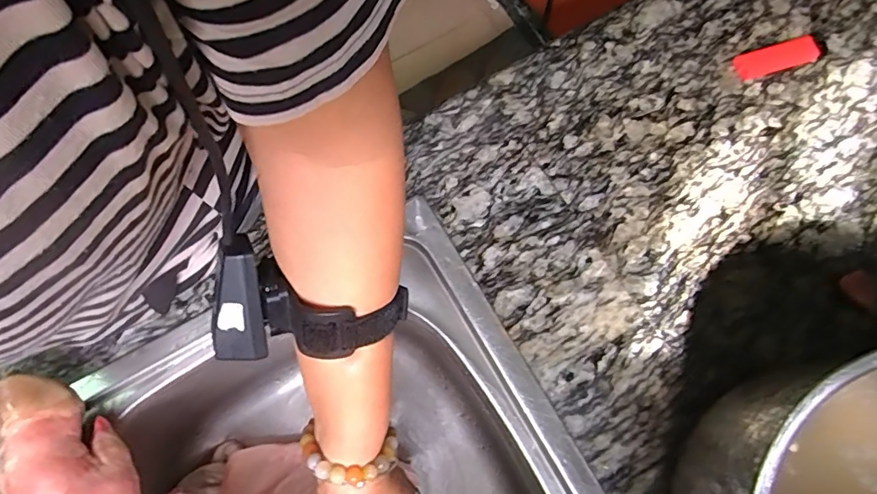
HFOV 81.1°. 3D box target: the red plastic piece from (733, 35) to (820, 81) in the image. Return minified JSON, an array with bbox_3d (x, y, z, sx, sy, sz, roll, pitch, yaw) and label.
[{"bbox_3d":[0.294,-0.166,0.449,0.068,0.011,0.025,-15,75,-4],"label":"red plastic piece"}]

